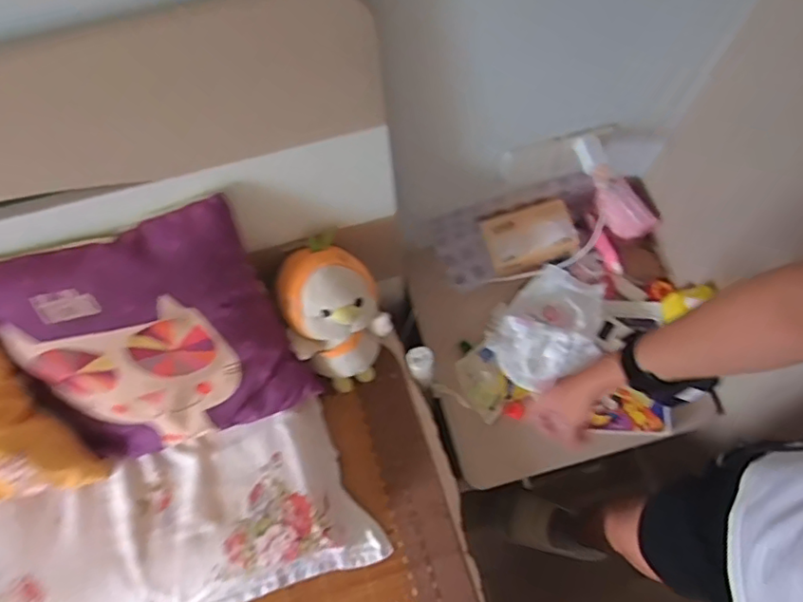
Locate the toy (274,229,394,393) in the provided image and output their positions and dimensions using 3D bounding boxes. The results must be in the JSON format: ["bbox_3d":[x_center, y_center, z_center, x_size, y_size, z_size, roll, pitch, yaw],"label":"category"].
[{"bbox_3d":[-0.100,0.029,0.863,0.139,0.232,0.155,-40,74,-13],"label":"toy"}]

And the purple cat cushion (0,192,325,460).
[{"bbox_3d":[-0.335,0.044,0.767,0.357,0.331,0.120,-16,36,-3],"label":"purple cat cushion"}]

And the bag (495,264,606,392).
[{"bbox_3d":[0.260,0.041,0.985,0.161,0.056,0.225,38,74,14],"label":"bag"}]

